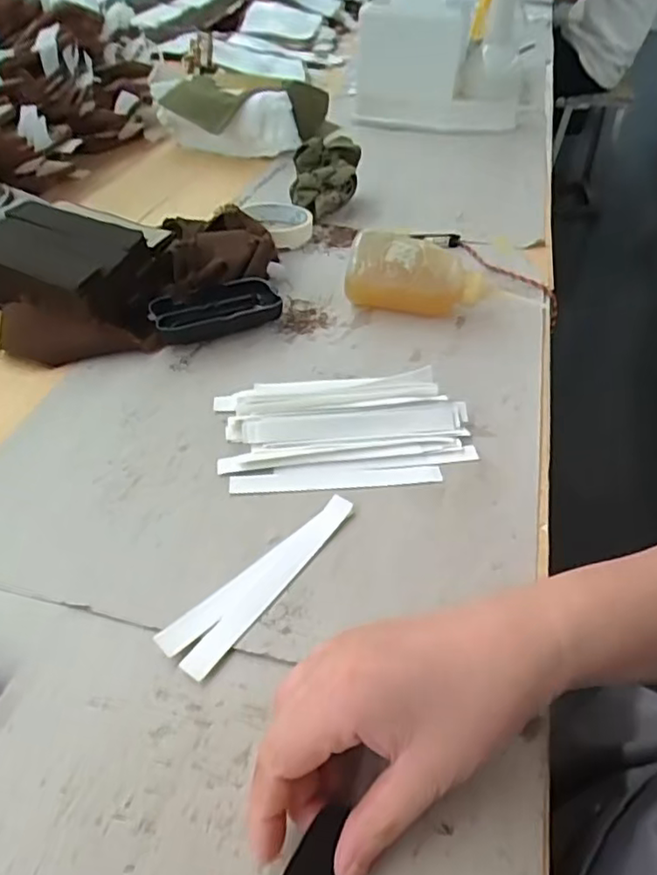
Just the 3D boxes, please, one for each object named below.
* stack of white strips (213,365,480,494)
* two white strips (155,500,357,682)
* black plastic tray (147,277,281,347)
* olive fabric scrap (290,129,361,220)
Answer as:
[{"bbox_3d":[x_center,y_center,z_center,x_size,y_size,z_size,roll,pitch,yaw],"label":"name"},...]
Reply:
[{"bbox_3d":[0.012,-0.011,0.451,0.174,0.022,0.105,-1,42,-3],"label":"stack of white strips"},{"bbox_3d":[-0.037,0.077,0.365,0.033,0.004,0.136,30,51,21],"label":"two white strips"},{"bbox_3d":[-0.098,-0.110,0.553,0.109,0.025,0.053,-16,45,-19],"label":"black plastic tray"},{"bbox_3d":[-0.005,-0.298,0.732,0.075,0.065,0.092,7,43,5],"label":"olive fabric scrap"}]

